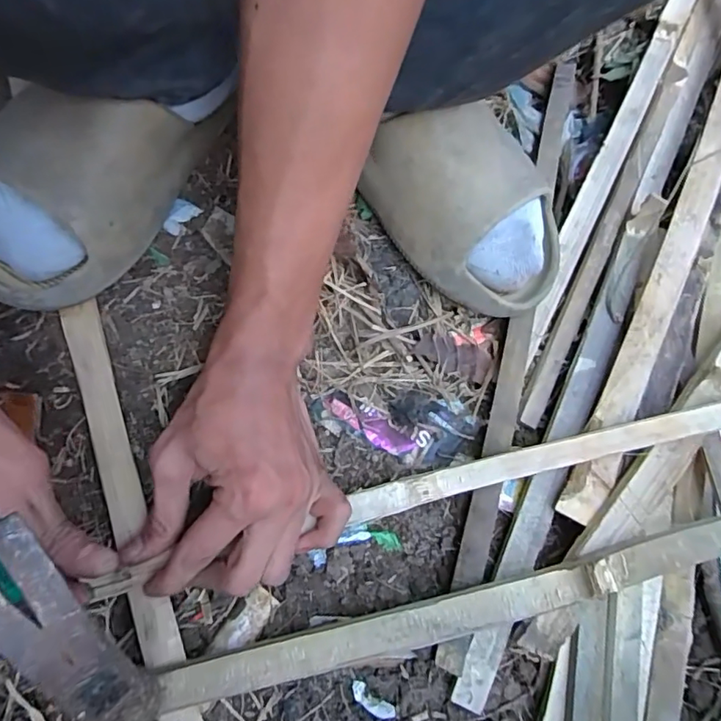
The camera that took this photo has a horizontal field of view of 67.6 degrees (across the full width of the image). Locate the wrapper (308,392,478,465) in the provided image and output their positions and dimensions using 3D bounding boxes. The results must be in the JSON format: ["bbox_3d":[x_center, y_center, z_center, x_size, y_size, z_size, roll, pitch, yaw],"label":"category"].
[{"bbox_3d":[0.024,0.045,0.354,0.106,0.018,0.046,-1,72,-2],"label":"wrapper"}]

